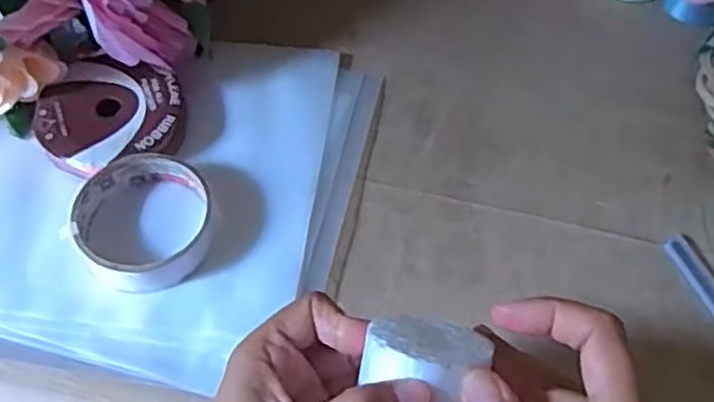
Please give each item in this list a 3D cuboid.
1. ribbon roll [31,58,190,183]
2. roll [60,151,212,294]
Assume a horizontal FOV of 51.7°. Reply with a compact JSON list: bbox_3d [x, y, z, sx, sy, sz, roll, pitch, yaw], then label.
[{"bbox_3d":[-0.162,-0.052,0.484,0.092,0.027,0.084,1,56,-2],"label":"ribbon roll"},{"bbox_3d":[-0.129,0.012,0.444,0.078,0.025,0.084,1,56,-2],"label":"roll"}]

